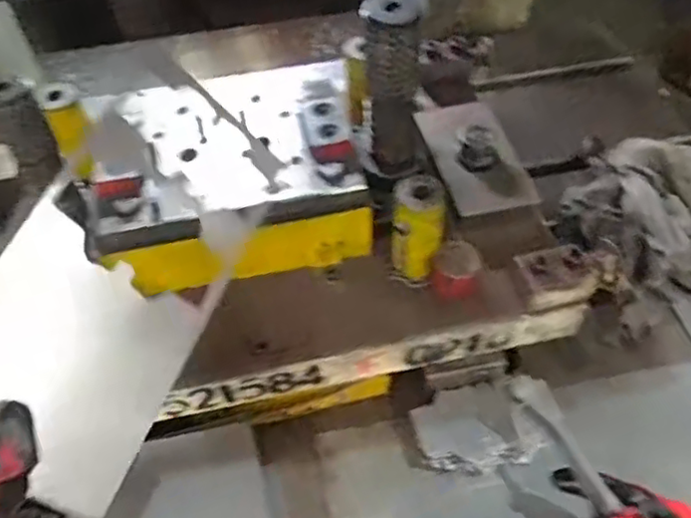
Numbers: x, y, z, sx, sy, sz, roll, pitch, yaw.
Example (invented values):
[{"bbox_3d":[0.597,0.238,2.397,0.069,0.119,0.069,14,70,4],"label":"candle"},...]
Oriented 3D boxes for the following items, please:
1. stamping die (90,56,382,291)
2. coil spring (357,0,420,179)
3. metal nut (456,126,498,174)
[{"bbox_3d":[-0.104,-0.087,0.590,0.235,0.080,0.198,-14,53,-8],"label":"stamping die"},{"bbox_3d":[0.039,-0.142,0.548,0.048,0.155,0.040,5,52,7],"label":"coil spring"},{"bbox_3d":[0.130,-0.107,0.624,0.039,0.022,0.043,5,52,7],"label":"metal nut"}]

